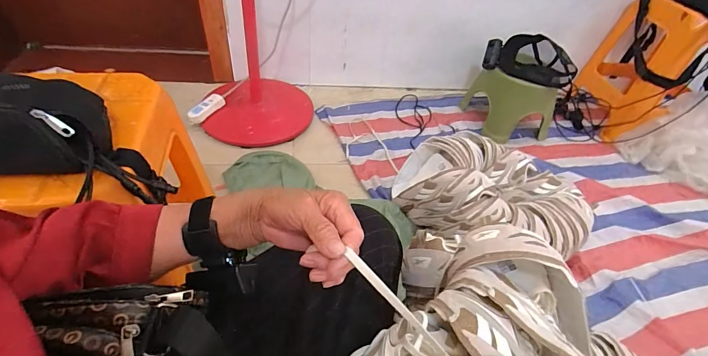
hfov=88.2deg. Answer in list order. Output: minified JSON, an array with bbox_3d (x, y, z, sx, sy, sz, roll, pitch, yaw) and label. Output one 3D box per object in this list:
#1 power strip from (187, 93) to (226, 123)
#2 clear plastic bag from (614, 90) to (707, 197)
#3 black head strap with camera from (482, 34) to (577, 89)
[{"bbox_3d":[-0.527,-0.245,1.295,0.142,0.025,0.058,-43,101,-23],"label":"power strip"},{"bbox_3d":[1.266,-0.116,1.275,0.498,0.263,0.227,33,51,25],"label":"clear plastic bag"},{"bbox_3d":[0.622,-0.418,1.292,0.307,0.135,0.101,24,47,17],"label":"black head strap with camera"}]

